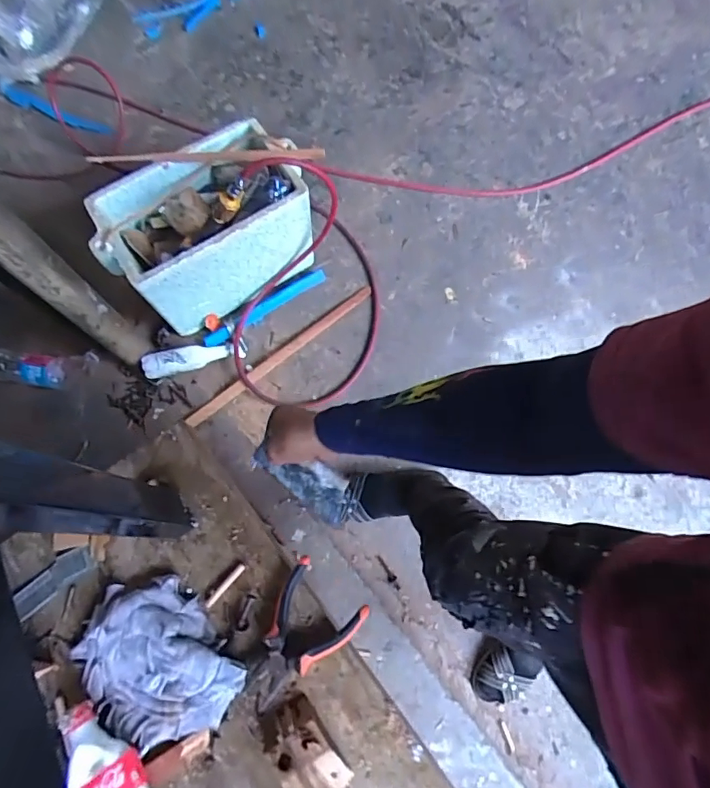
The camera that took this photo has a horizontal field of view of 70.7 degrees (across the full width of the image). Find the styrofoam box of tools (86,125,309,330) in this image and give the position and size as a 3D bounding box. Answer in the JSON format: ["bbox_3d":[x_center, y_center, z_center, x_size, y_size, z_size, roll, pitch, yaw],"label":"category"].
[{"bbox_3d":[-0.328,-0.367,1.145,0.445,0.294,0.252,-34,73,-9],"label":"styrofoam box of tools"}]

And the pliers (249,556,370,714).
[{"bbox_3d":[-0.068,0.270,0.555,0.096,0.017,0.148,38,77,14],"label":"pliers"}]

